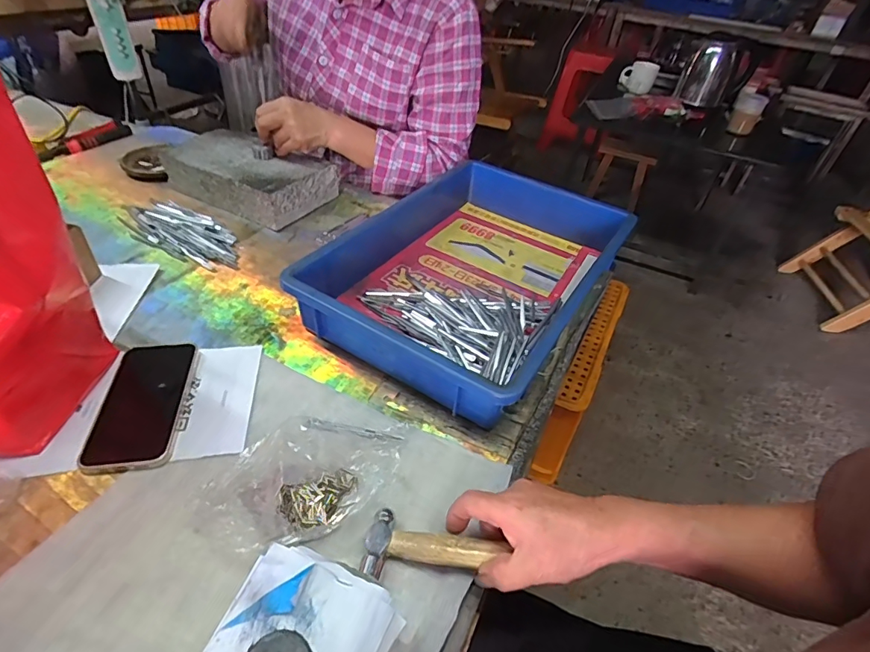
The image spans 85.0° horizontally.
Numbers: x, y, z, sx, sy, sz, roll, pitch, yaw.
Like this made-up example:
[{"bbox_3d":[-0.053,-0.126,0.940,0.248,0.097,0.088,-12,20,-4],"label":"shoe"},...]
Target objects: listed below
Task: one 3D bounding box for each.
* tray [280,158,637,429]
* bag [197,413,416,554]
[{"bbox_3d":[0.053,-0.089,0.625,0.301,0.076,0.426,27,44,20],"label":"tray"},{"bbox_3d":[-0.106,0.123,0.416,0.102,0.034,0.181,34,48,26],"label":"bag"}]

